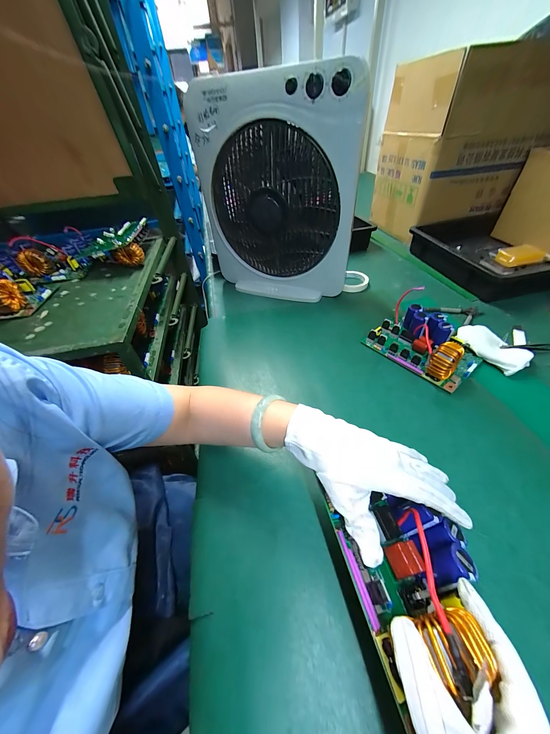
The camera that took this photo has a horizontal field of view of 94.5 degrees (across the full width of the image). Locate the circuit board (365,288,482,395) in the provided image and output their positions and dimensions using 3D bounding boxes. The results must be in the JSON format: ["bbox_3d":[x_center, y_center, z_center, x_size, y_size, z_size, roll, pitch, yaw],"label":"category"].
[{"bbox_3d":[0.300,-0.055,0.516,0.129,0.065,0.193,-30,50,-23],"label":"circuit board"}]

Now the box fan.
[{"bbox_3d":[-0.002,-0.380,0.613,0.370,0.428,0.111,16,49,19],"label":"box fan"}]

